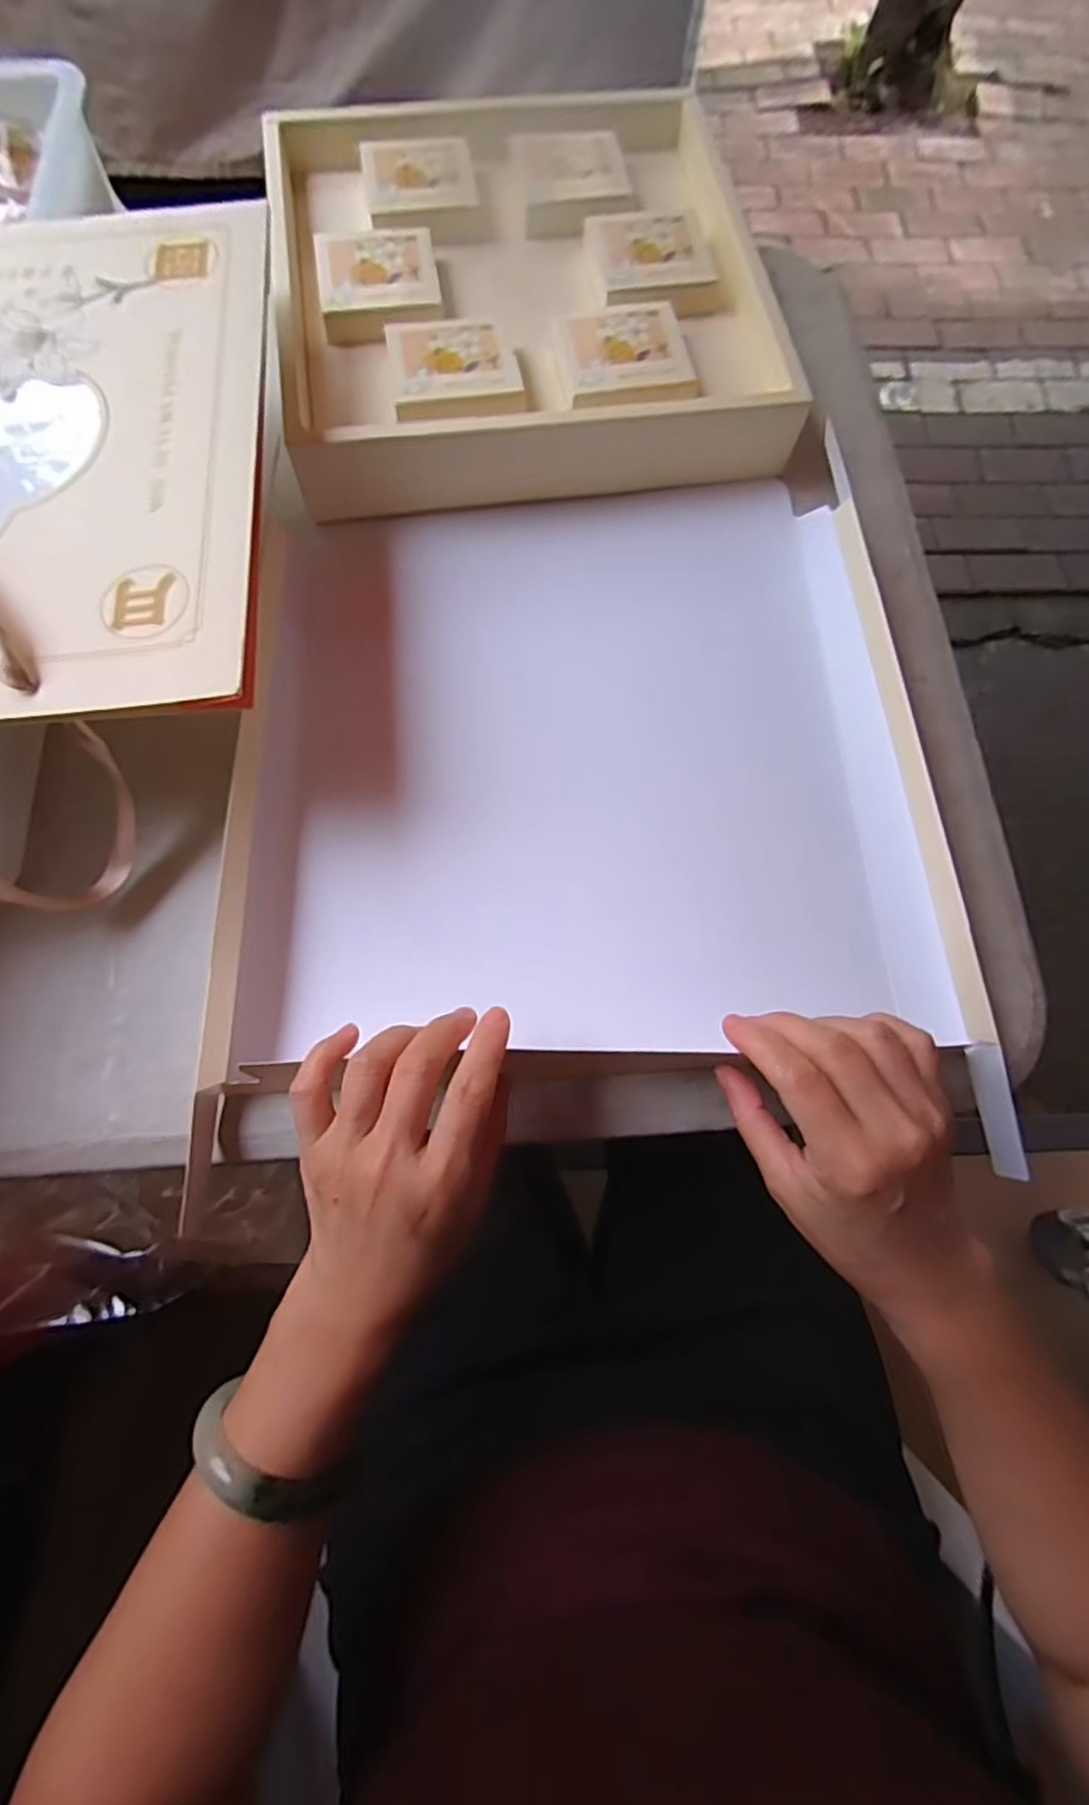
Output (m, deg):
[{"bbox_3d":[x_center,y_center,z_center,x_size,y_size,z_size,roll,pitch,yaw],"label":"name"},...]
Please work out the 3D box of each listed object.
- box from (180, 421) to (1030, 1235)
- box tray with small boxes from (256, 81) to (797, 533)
[{"bbox_3d":[0.041,-0.086,0.411,0.443,0.068,0.463,-1,73,-2],"label":"box"},{"bbox_3d":[-0.021,-0.475,0.503,0.335,0.067,0.368,-8,74,-4],"label":"box tray with small boxes"}]

